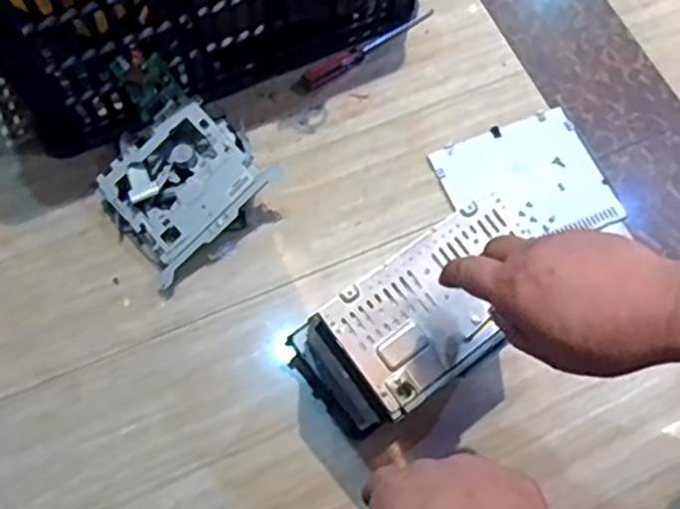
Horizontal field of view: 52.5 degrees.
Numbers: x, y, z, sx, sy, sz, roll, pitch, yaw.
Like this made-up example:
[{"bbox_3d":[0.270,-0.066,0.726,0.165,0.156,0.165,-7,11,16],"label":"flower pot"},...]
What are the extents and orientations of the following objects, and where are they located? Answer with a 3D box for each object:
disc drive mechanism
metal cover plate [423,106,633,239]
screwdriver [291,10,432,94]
[{"bbox_3d":[-0.176,-0.076,0.750,0.153,0.043,0.173,44,93,14],"label":"disc drive mechanism"},{"bbox_3d":[0.213,-0.086,0.793,0.181,0.009,0.154,-20,70,-9],"label":"metal cover plate"},{"bbox_3d":[0.031,-0.253,0.846,0.205,0.020,0.022,-34,73,-14],"label":"screwdriver"}]

